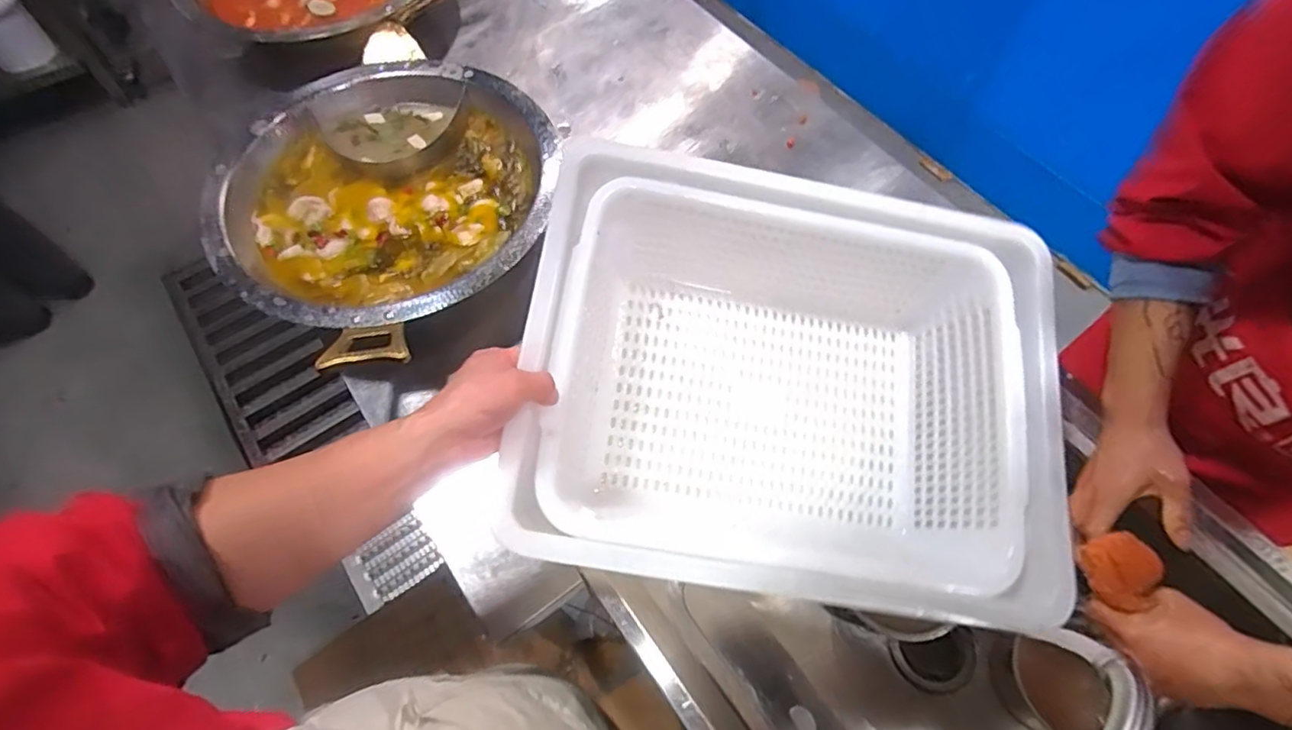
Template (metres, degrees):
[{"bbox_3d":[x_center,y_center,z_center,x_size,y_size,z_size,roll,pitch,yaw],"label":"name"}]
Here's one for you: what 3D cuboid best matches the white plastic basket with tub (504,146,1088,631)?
[{"bbox_3d":[0.144,0.031,0.605,0.469,0.219,0.381,7,62,4],"label":"white plastic basket with tub"}]

